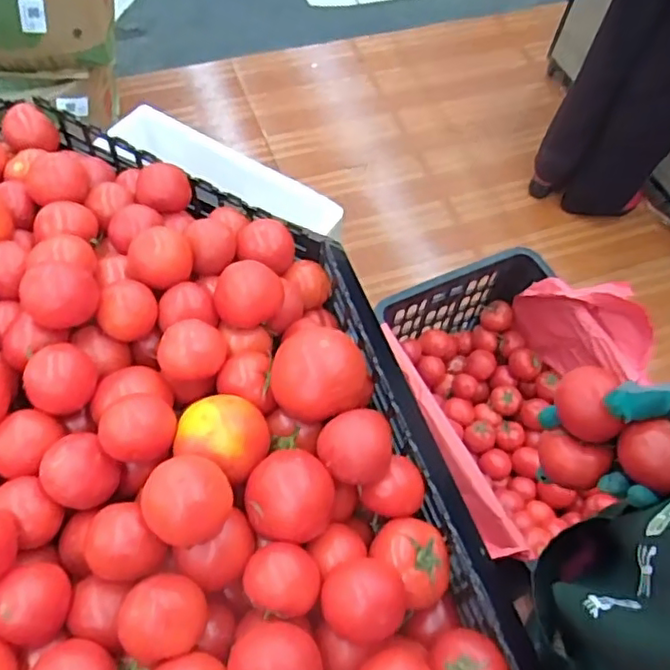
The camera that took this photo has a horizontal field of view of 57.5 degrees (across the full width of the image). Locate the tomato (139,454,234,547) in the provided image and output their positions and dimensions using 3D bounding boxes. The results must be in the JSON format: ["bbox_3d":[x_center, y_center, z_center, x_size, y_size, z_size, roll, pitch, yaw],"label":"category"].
[{"bbox_3d":[-0.104,0.119,0.435,0.061,0.044,0.057,2,59,-3],"label":"tomato"}]

